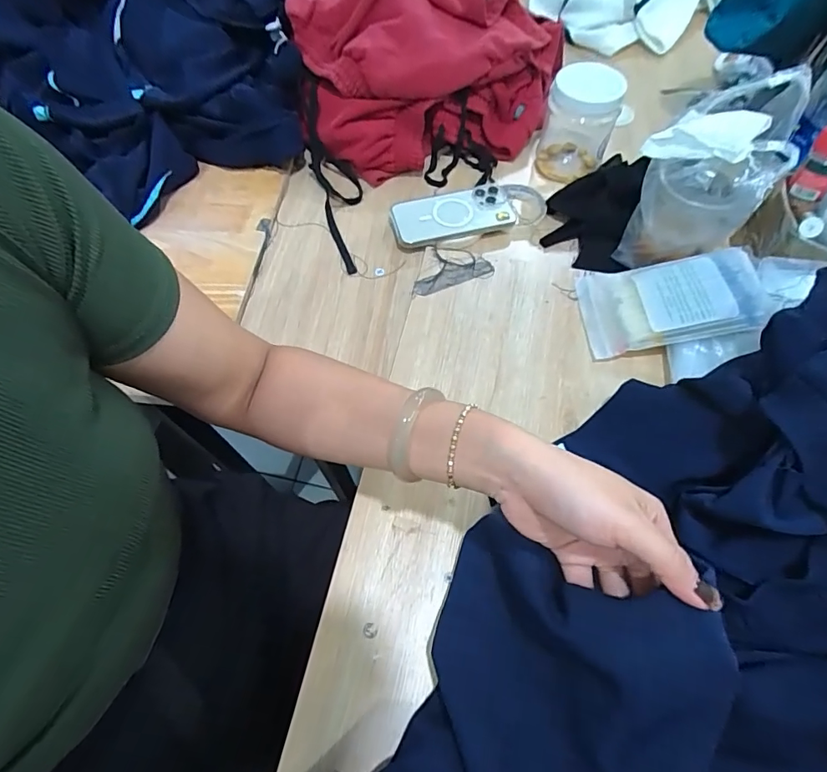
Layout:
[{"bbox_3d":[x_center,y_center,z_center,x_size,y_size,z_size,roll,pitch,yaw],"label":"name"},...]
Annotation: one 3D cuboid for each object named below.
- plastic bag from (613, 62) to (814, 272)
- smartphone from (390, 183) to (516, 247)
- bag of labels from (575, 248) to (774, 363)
[{"bbox_3d":[0.310,-0.220,0.520,0.126,0.204,0.095,33,67,16],"label":"plastic bag"},{"bbox_3d":[0.056,-0.237,0.652,0.169,0.015,0.082,-16,69,-6],"label":"smartphone"},{"bbox_3d":[0.276,-0.096,0.516,0.175,0.022,0.116,-12,54,16],"label":"bag of labels"}]

